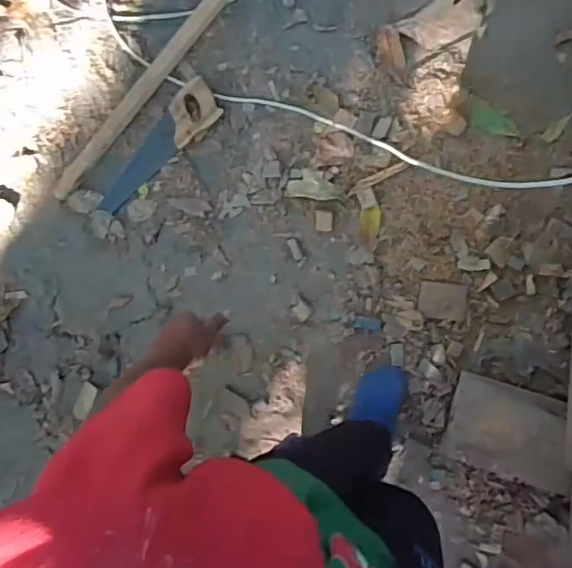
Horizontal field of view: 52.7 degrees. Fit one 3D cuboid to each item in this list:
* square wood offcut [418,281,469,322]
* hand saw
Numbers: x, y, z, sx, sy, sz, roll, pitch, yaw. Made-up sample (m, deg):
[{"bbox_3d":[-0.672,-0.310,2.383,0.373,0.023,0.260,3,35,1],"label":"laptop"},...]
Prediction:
[{"bbox_3d":[0.376,0.040,1.380,0.109,0.007,0.087,6,89,8],"label":"square wood offcut"},{"bbox_3d":[-0.344,-0.363,1.528,0.411,0.025,0.121,-43,83,5],"label":"hand saw"}]

